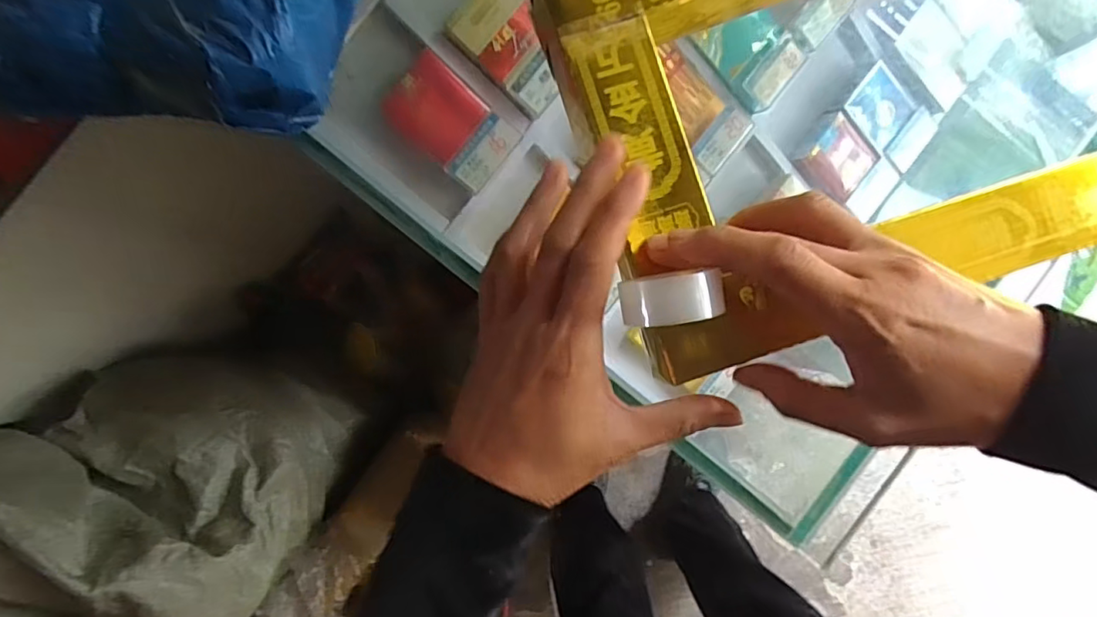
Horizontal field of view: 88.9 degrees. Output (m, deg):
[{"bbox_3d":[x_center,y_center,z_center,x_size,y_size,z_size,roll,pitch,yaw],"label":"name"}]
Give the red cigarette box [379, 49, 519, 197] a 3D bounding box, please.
[{"bbox_3d":[-0.068,-0.130,0.395,0.083,0.020,0.056,43,87,-12],"label":"red cigarette box"}]

